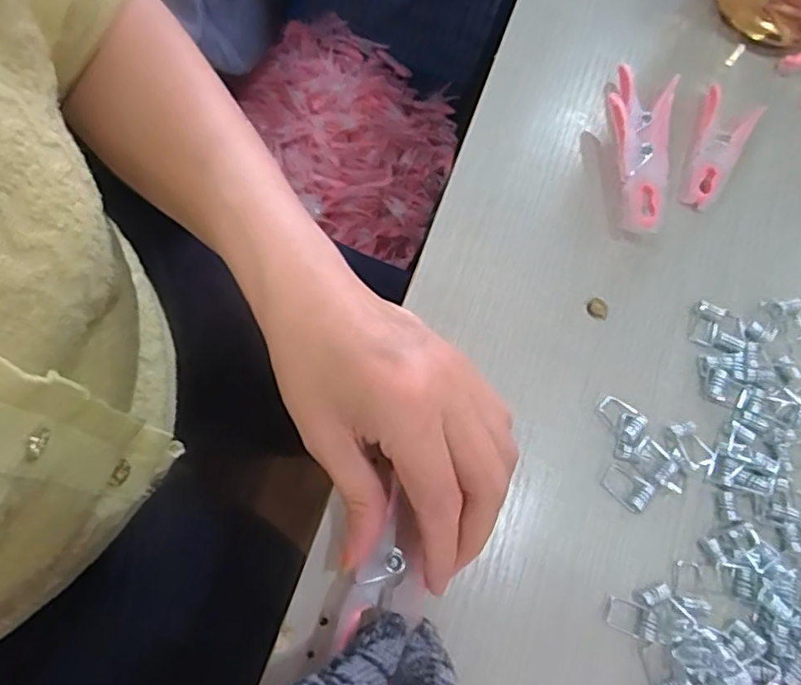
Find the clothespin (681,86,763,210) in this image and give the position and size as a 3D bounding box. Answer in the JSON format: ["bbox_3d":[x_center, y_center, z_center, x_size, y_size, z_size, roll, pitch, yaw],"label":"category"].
[{"bbox_3d":[0.178,-0.111,0.345,0.028,0.017,0.077,30,72,0],"label":"clothespin"}]

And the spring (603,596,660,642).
[{"bbox_3d":[0.103,0.123,0.268,0.023,0.004,0.014,22,72,-2],"label":"spring"}]

